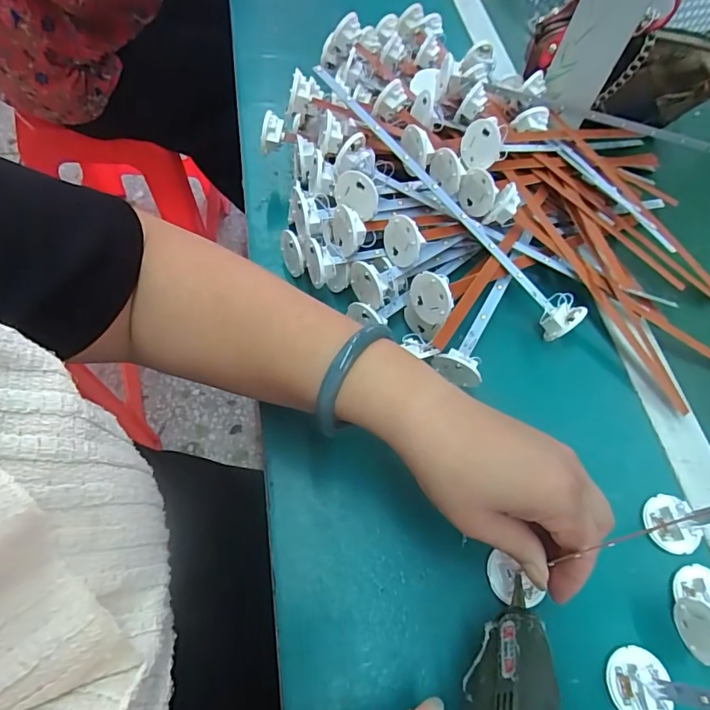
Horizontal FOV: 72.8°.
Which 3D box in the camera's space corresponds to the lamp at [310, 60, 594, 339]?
[{"bbox_3d":[0.075,-0.125,0.395,0.291,0.030,0.030,46,67,2],"label":"lamp"}]

